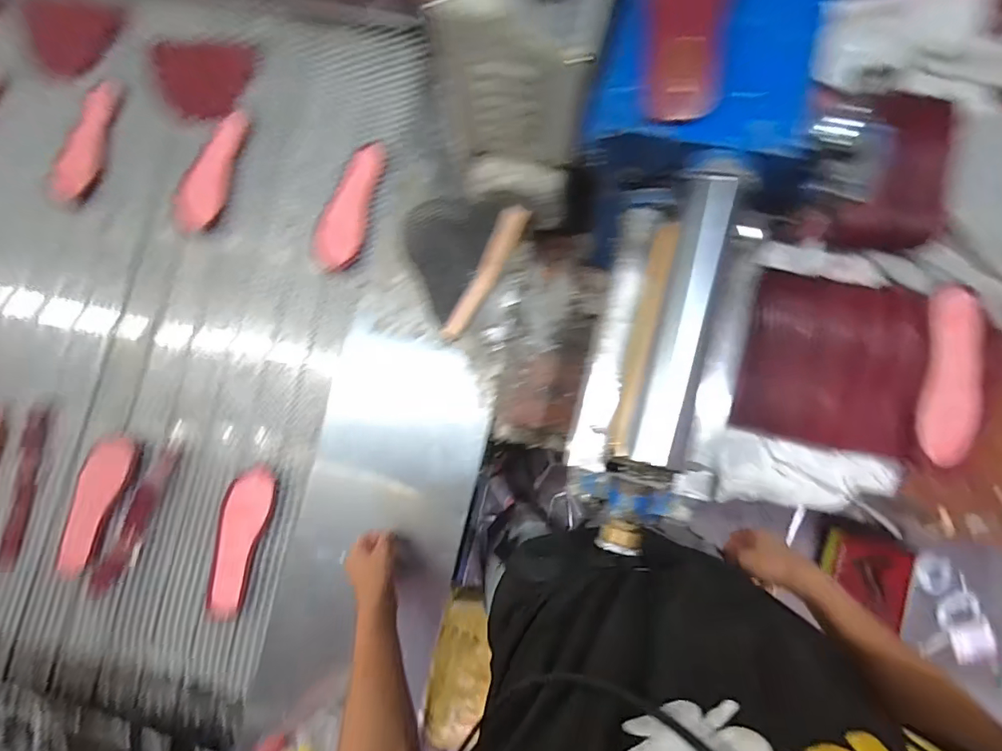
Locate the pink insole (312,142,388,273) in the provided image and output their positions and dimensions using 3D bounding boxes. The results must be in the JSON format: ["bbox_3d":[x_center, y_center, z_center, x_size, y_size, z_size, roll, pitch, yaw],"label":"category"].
[{"bbox_3d":[-0.246,-0.283,0.789,0.075,0.023,0.222,19,84,4],"label":"pink insole"}]

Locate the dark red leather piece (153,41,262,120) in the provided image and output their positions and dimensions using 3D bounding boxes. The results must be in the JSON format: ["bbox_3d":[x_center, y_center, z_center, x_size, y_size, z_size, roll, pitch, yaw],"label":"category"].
[{"bbox_3d":[-0.499,-0.498,0.810,0.171,0.012,0.124,2,91,7],"label":"dark red leather piece"}]

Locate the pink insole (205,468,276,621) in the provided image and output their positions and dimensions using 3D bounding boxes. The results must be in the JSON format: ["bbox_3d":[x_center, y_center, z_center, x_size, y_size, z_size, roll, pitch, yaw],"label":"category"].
[{"bbox_3d":[-0.410,0.263,0.748,0.070,0.027,0.235,13,84,4],"label":"pink insole"}]

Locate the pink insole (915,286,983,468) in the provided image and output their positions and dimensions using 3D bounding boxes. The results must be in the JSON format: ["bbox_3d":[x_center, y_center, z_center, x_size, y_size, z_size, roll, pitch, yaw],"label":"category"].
[{"bbox_3d":[0.561,0.002,0.590,0.069,0.026,0.209,4,86,5],"label":"pink insole"}]

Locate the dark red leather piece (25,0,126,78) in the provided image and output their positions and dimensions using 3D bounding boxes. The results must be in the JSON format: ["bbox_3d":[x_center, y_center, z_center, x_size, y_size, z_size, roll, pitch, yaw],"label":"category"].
[{"bbox_3d":[-0.750,-0.591,0.838,0.124,0.017,0.161,7,77,-22],"label":"dark red leather piece"}]

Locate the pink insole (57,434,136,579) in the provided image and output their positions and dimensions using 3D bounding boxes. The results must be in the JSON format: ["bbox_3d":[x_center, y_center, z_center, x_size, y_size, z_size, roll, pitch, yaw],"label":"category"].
[{"bbox_3d":[-0.639,0.202,0.747,0.057,0.016,0.223,20,88,6],"label":"pink insole"}]

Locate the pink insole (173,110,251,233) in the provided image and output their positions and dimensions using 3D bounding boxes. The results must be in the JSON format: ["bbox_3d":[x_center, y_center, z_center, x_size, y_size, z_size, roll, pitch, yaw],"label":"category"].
[{"bbox_3d":[-0.477,-0.337,0.801,0.073,0.024,0.212,28,85,5],"label":"pink insole"}]

